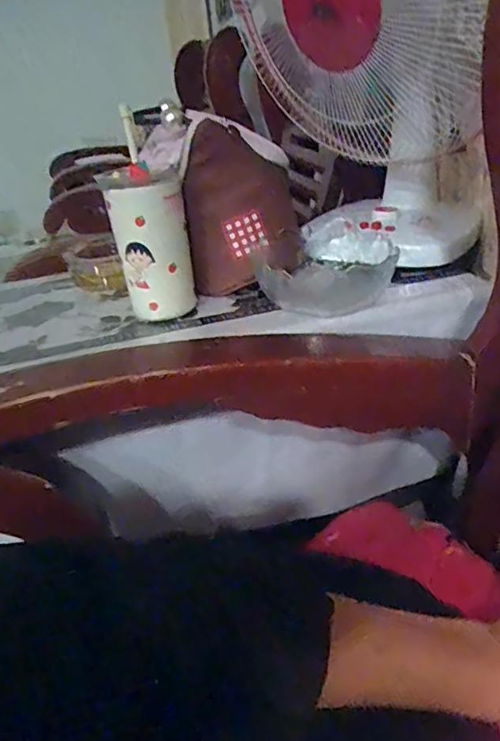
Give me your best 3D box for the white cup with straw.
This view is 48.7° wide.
[{"bbox_3d":[-0.115,-0.155,0.641,0.085,0.196,0.097,-9,28,-3],"label":"white cup with straw"}]

